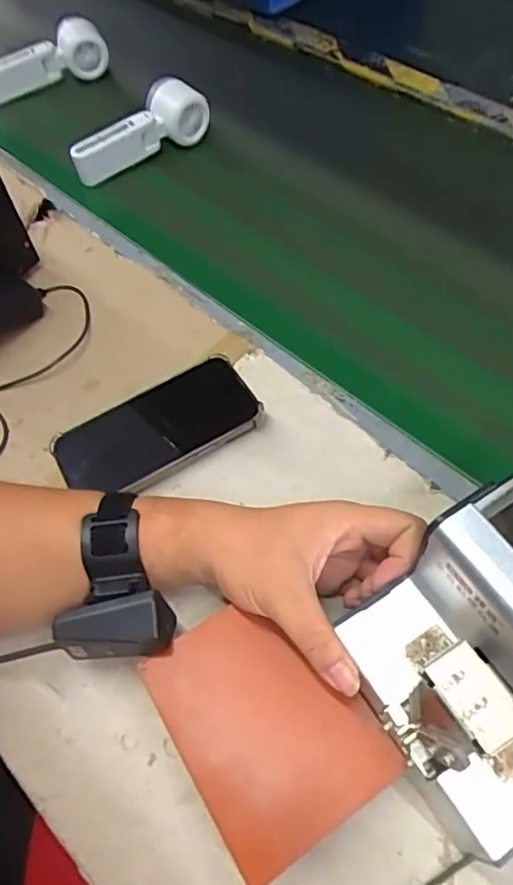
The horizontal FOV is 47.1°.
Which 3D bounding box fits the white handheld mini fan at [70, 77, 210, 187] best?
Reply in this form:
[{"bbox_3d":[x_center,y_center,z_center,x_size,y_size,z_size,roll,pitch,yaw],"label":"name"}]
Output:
[{"bbox_3d":[-0.137,-0.352,0.669,0.159,0.044,0.070,-34,61,-19],"label":"white handheld mini fan"}]

